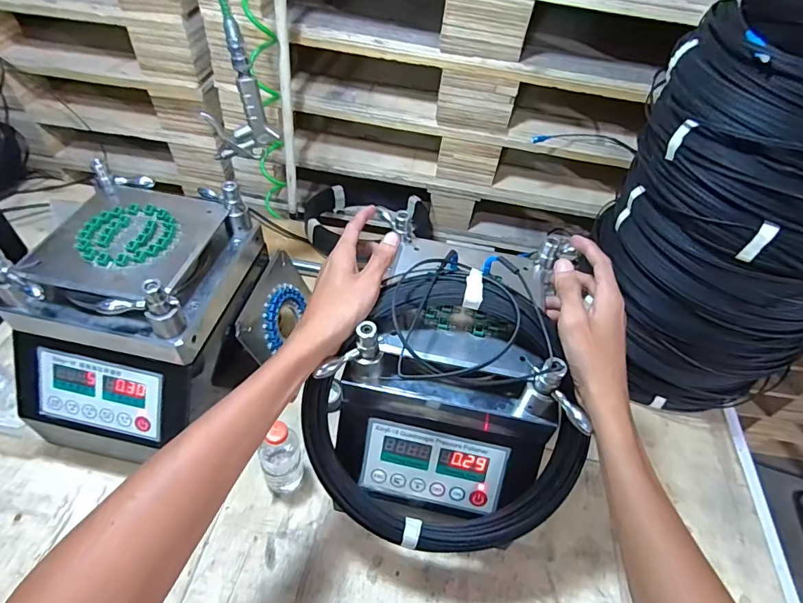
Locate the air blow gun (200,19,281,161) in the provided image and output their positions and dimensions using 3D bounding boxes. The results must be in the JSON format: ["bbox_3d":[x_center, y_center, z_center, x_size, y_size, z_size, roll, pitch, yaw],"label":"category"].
[{"bbox_3d":[-0.219,-0.266,0.599,0.087,0.167,0.023,-10,51,-12],"label":"air blow gun"}]

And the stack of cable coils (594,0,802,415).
[{"bbox_3d":[0.445,-0.100,0.614,0.281,0.445,0.313,-32,58,-27],"label":"stack of cable coils"}]

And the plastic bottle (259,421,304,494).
[{"bbox_3d":[-0.157,0.192,0.578,0.050,0.137,0.058,-23,55,-22],"label":"plastic bottle"}]

